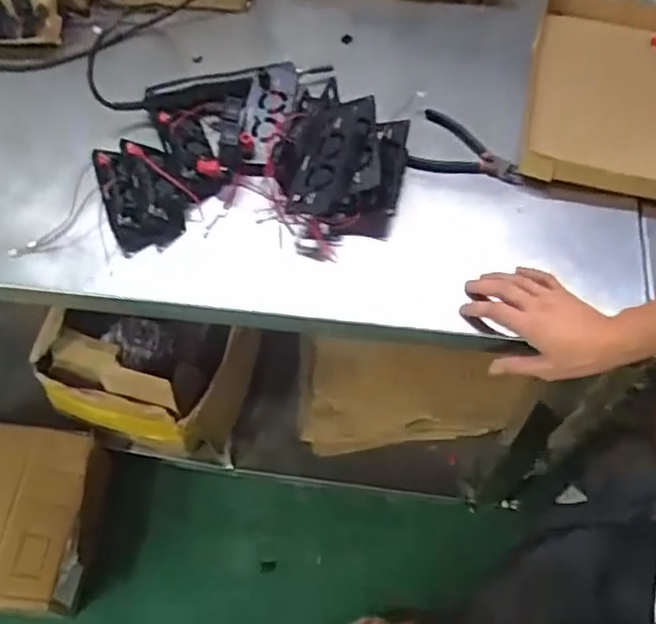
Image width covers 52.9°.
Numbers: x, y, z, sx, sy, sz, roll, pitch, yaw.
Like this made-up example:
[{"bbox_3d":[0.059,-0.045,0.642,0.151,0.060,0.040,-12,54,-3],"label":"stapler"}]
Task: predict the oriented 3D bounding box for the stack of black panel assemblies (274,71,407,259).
[{"bbox_3d":[0.011,-0.175,0.772,0.153,0.068,0.220,9,61,8],"label":"stack of black panel assemblies"}]

